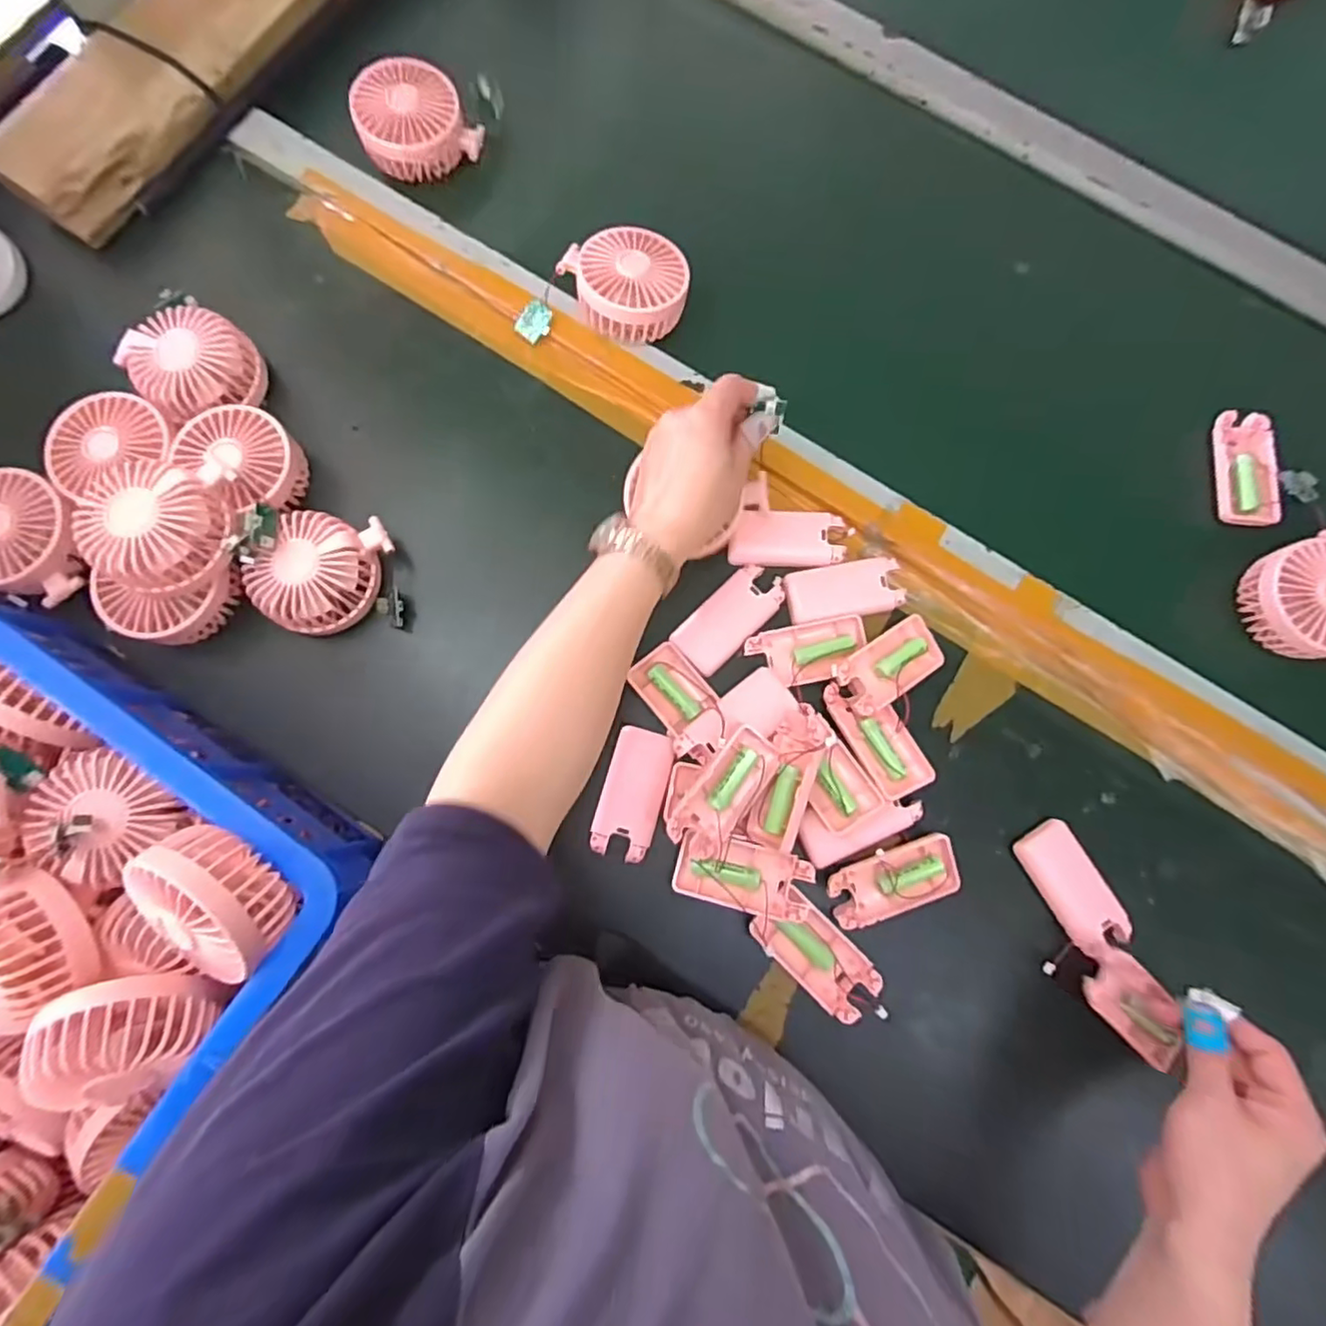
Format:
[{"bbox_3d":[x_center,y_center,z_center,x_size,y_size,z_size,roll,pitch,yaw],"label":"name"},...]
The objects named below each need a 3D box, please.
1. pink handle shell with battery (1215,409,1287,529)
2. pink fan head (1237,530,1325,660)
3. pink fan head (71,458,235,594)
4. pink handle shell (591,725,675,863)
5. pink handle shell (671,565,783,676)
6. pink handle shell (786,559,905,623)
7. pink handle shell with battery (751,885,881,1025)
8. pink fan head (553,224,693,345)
[{"bbox_3d":[0.482,-0.160,0.528,0.044,0.016,0.097,3,80,-1],"label":"pink handle shell with battery"},{"bbox_3d":[0.498,-0.049,0.492,0.079,0.043,0.086,0,80,-1],"label":"pink fan head"},{"bbox_3d":[-0.344,-0.091,0.440,0.078,0.049,0.082,0,80,-1],"label":"pink fan head"},{"bbox_3d":[-0.022,0.097,0.475,0.045,0.010,0.093,16,80,1],"label":"pink handle shell"},{"bbox_3d":[0.053,-0.037,0.501,0.047,0.008,0.095,44,82,6],"label":"pink handle shell"},{"bbox_3d":[0.144,-0.058,0.509,0.090,0.011,0.044,-6,80,-2],"label":"pink handle shell"},{"bbox_3d":[0.109,0.206,0.450,0.093,0.021,0.045,44,82,6],"label":"pink handle shell with battery"},{"bbox_3d":[-0.027,-0.307,0.523,0.088,0.043,0.083,-23,82,-5],"label":"pink fan head"}]

